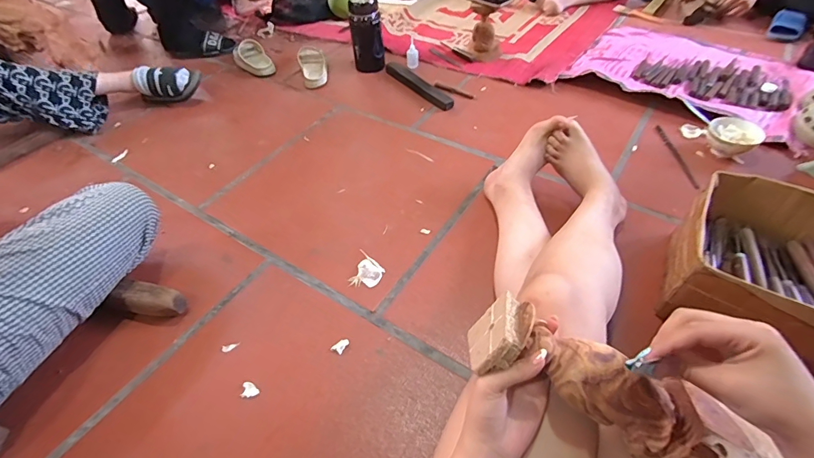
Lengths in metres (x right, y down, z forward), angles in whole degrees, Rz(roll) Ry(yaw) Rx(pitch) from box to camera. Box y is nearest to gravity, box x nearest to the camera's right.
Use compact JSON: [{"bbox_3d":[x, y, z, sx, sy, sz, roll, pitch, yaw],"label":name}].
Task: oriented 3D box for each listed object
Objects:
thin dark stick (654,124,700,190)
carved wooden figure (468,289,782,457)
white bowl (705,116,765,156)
[{"bbox_3d":[0.645,-0.177,0.971,0.017,0.006,0.232,1,47,4],"label":"thin dark stick"},{"bbox_3d":[0.209,0.172,0.394,0.299,0.073,0.090,32,54,5],"label":"carved wooden figure"},{"bbox_3d":[0.751,-0.208,0.938,0.111,0.068,0.104,-36,56,-26],"label":"white bowl"}]

